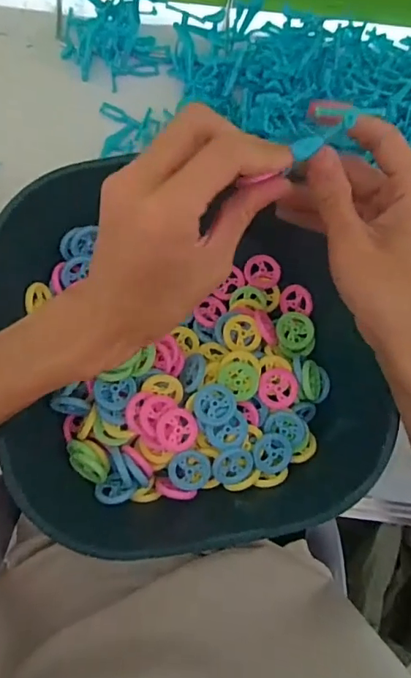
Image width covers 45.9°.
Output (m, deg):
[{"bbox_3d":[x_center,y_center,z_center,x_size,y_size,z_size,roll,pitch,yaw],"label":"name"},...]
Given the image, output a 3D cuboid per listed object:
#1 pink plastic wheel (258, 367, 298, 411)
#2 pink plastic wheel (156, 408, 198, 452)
[{"bbox_3d":[0.054,0.037,0.358,0.030,0.009,0.031,0,84,-4],"label":"pink plastic wheel"},{"bbox_3d":[-0.020,0.064,0.339,0.029,0.005,0.029,3,80,-19],"label":"pink plastic wheel"}]

